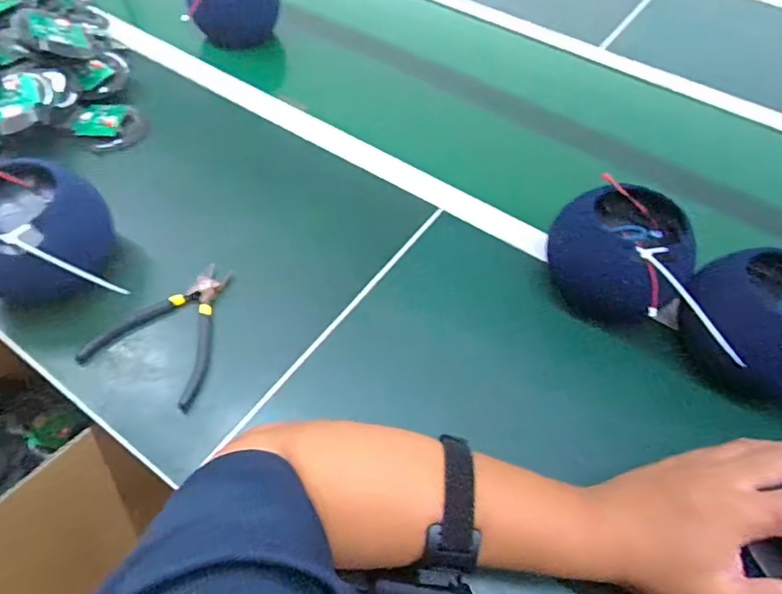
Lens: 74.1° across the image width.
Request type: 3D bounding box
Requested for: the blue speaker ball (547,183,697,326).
[{"bbox_3d":[0.247,-0.050,0.549,0.114,0.110,0.123,3,54,-4],"label":"blue speaker ball"}]

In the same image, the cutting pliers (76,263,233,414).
[{"bbox_3d":[-0.215,0.027,0.517,0.109,0.028,0.134,20,55,9],"label":"cutting pliers"}]

